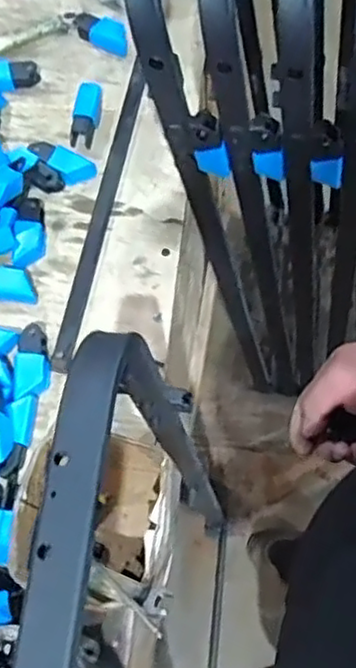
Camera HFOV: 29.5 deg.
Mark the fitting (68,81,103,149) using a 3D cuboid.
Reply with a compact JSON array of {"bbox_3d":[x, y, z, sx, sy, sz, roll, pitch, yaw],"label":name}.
[{"bbox_3d":[-0.113,-0.271,0.837,0.030,0.022,0.081,6,68,5],"label":"fitting"}]

